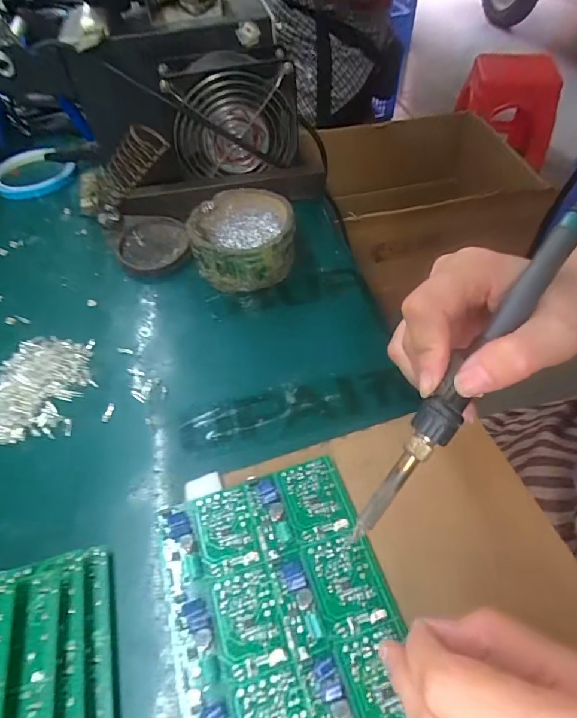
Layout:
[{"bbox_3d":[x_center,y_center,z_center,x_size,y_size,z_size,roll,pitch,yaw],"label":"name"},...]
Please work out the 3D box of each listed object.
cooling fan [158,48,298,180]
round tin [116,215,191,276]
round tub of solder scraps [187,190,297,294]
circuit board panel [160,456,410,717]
[{"bbox_3d":[-0.050,-0.218,0.410,0.114,0.115,0.037,-11,53,-7],"label":"cooling fan"},{"bbox_3d":[-0.124,-0.103,0.401,0.063,0.020,0.068,-1,52,1],"label":"round tin"},{"bbox_3d":[-0.039,-0.101,0.378,0.084,0.052,0.080,-1,52,1],"label":"round tub of solder scraps"},{"bbox_3d":[0.008,0.156,0.188,0.103,0.008,0.223,-13,52,-9],"label":"circuit board panel"}]

